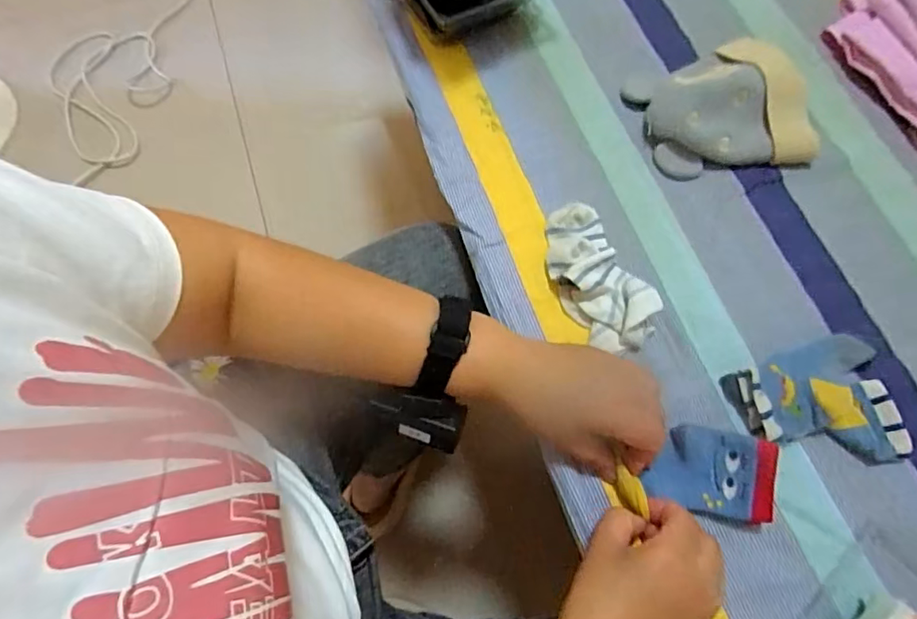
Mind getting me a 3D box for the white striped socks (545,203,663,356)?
[{"bbox_3d":[0.114,-0.030,0.450,0.064,0.033,0.133,-18,71,-8],"label":"white striped socks"}]

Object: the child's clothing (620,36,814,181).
[{"bbox_3d":[0.248,-0.198,0.513,0.155,0.044,0.136,-4,69,-3],"label":"child's clothing"}]

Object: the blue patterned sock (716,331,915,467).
[{"bbox_3d":[0.275,0.070,0.416,0.121,0.023,0.096,-3,69,-3],"label":"blue patterned sock"}]

